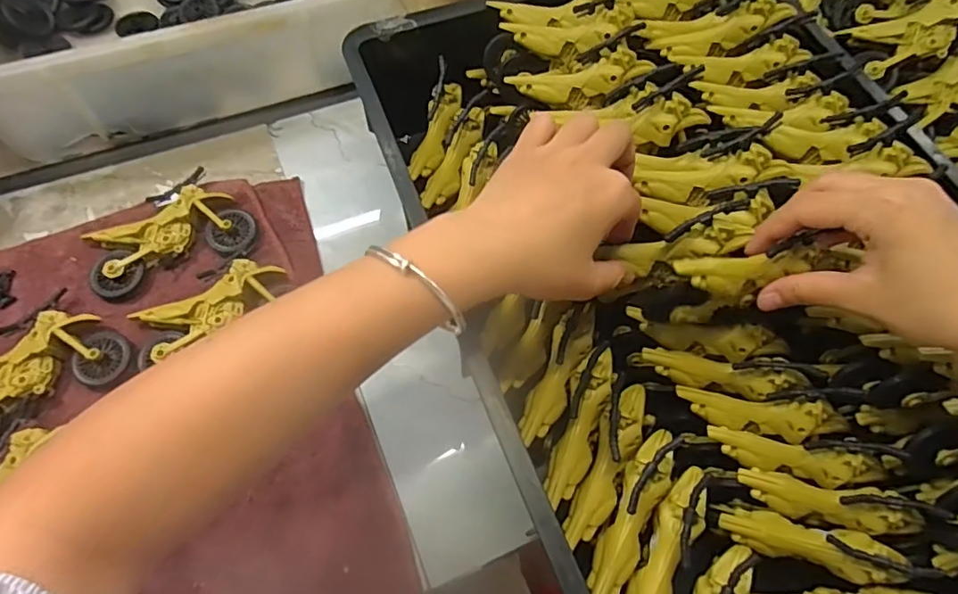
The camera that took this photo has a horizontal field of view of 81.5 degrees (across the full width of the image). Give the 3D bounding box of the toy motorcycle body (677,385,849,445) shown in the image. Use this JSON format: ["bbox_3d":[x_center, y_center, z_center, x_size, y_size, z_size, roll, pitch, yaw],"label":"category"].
[{"bbox_3d":[0.170,0.072,0.335,0.098,0.020,0.022,9,64,1],"label":"toy motorcycle body"}]

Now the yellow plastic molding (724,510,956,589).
[{"bbox_3d":[0.181,0.132,0.296,0.098,0.033,0.024,14,64,4],"label":"yellow plastic molding"}]

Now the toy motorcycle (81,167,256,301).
[{"bbox_3d":[-0.238,-0.050,0.425,0.115,0.025,0.079,-26,68,-15],"label":"toy motorcycle"}]

